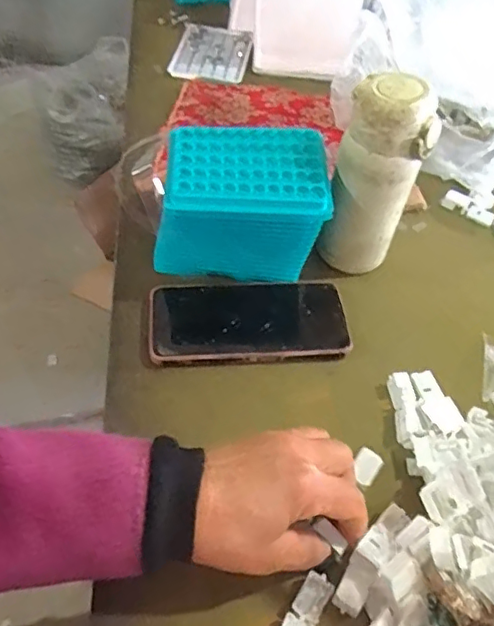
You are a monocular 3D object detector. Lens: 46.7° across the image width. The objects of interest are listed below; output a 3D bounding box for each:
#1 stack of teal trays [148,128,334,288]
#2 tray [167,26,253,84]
[{"bbox_3d":[-0.006,-0.090,0.494,0.136,0.105,0.079,2,52,-3],"label":"stack of teal trays"},{"bbox_3d":[-0.045,-0.347,0.763,0.096,0.013,0.121,9,52,1],"label":"tray"}]

